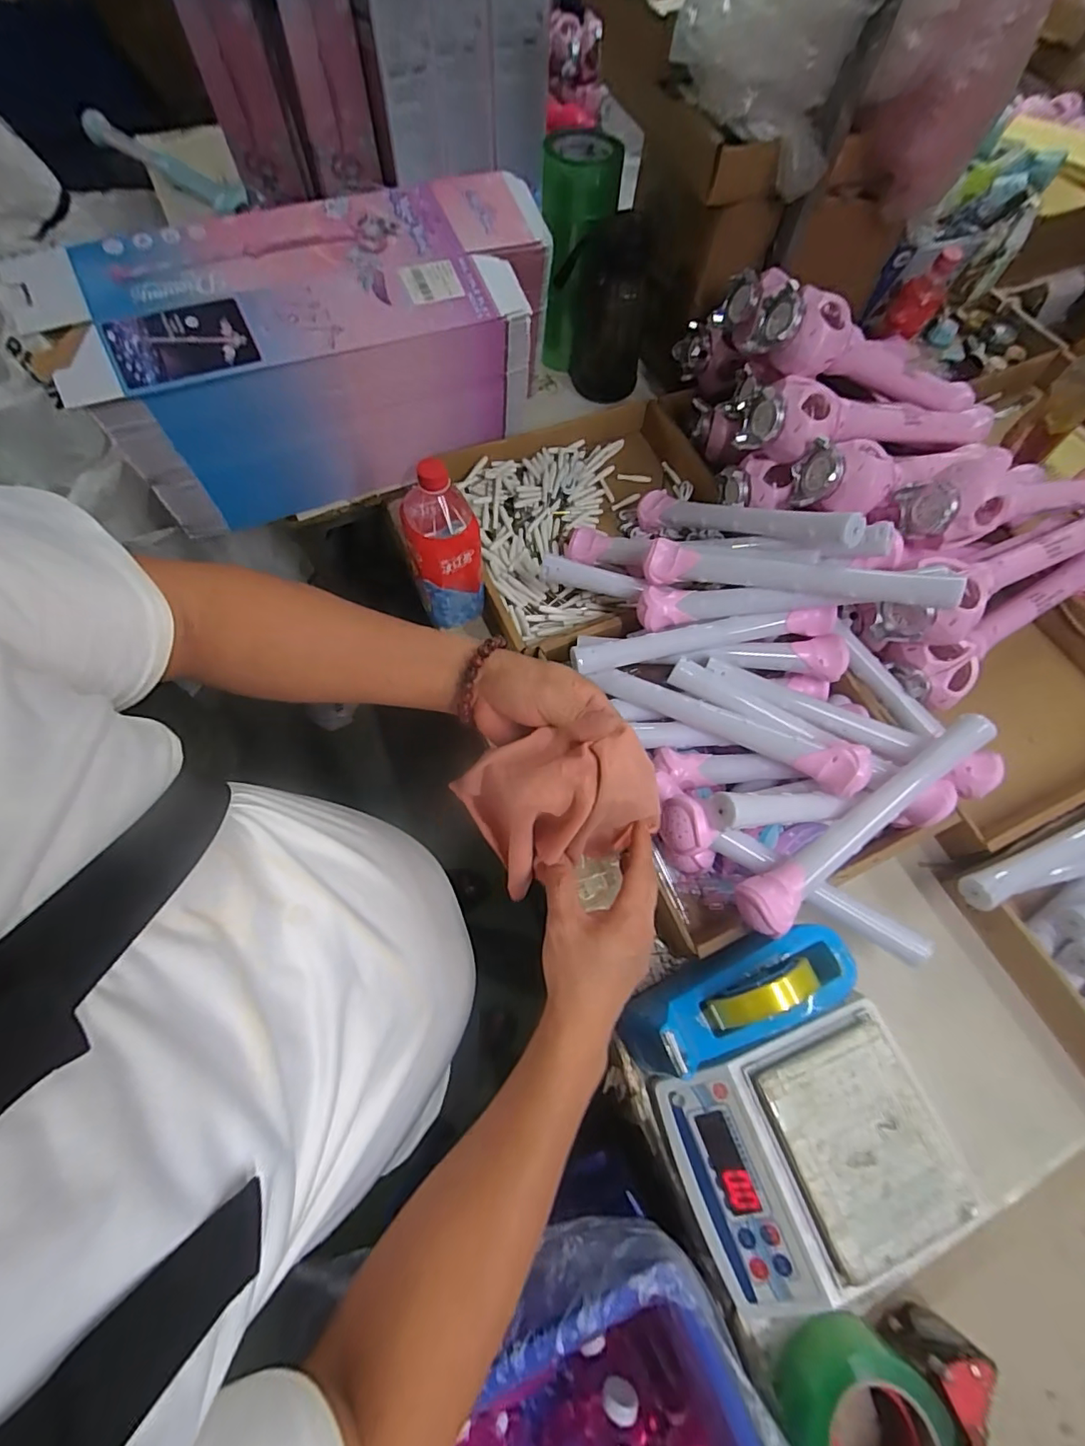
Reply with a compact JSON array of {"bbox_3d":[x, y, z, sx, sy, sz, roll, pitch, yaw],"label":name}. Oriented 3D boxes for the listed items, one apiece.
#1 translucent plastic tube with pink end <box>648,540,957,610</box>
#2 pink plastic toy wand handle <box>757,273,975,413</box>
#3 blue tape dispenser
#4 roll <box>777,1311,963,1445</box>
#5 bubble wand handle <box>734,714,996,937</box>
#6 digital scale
[{"bbox_3d":[0.254,-0.154,0.558,0.301,0.031,0.041,15,67,26],"label":"translucent plastic tube with pink end"},{"bbox_3d":[0.434,-0.467,0.686,0.354,0.077,0.075,1,66,-23],"label":"pink plastic toy wand handle"},{"bbox_3d":[0.172,0.248,0.468,0.217,0.097,0.076,-27,70,3],"label":"blue tape dispenser"},{"bbox_3d":[0.241,0.529,0.396,0.108,0.070,0.097,-36,73,-15],"label":"roll"},{"bbox_3d":[0.313,0.093,0.499,0.309,0.039,0.050,-31,72,-14],"label":"bubble wand handle"},{"bbox_3d":[0.233,0.371,0.463,0.223,0.080,0.178,-21,70,-10],"label":"digital scale"}]

